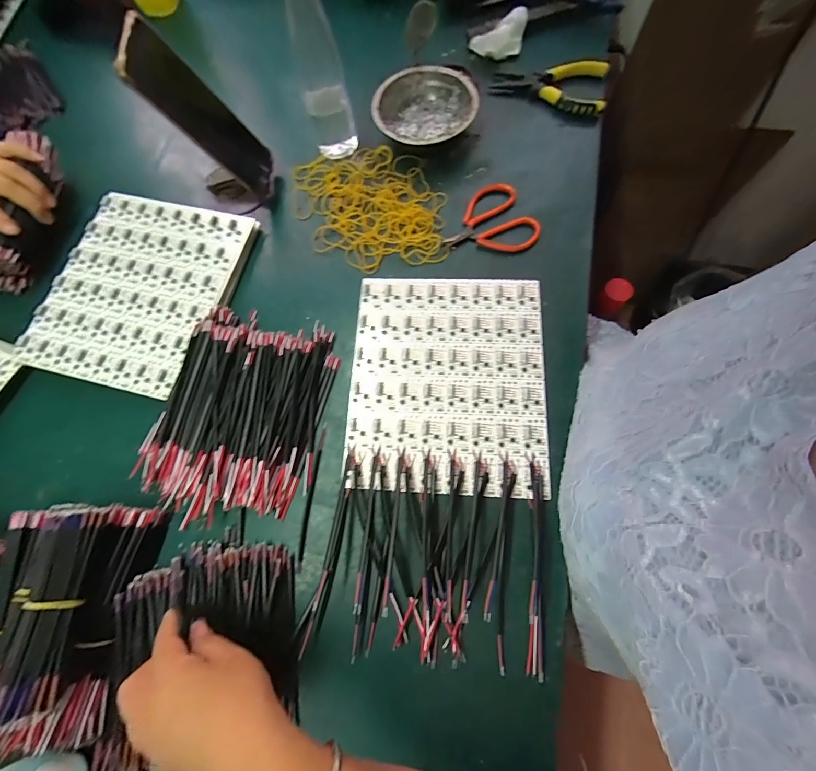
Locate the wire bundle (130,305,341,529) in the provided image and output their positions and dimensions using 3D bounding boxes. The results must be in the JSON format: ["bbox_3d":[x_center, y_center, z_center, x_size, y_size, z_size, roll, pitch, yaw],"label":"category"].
[{"bbox_3d":[-0.172,0.025,0.371,0.159,0.023,0.209,12,75,7],"label":"wire bundle"}]

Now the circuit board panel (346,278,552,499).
[{"bbox_3d":[0.041,-0.009,0.376,0.197,0.005,0.231,2,74,5],"label":"circuit board panel"}]

